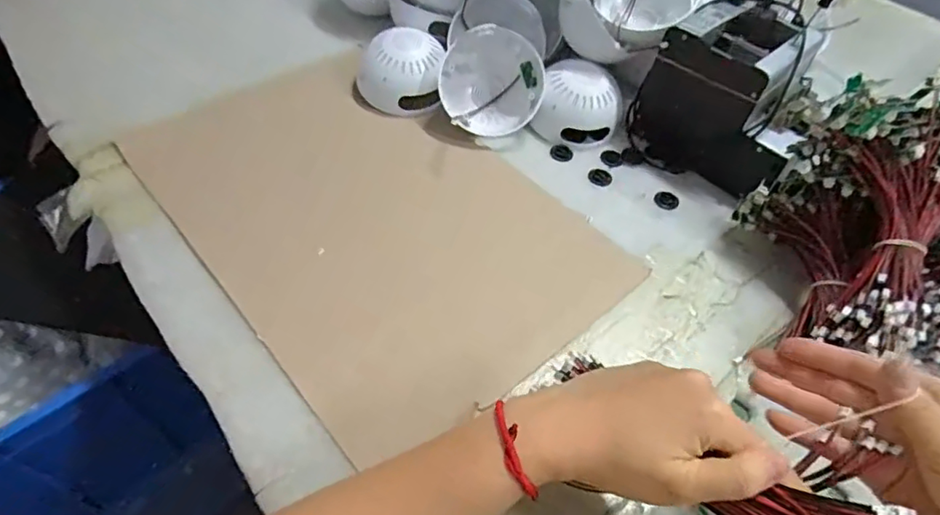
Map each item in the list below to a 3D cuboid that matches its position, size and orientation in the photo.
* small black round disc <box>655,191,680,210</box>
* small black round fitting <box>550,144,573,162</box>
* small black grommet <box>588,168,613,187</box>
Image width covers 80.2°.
[{"bbox_3d":[0.212,-0.062,0.602,0.024,0.004,0.027,33,57,17],"label":"small black round disc"},{"bbox_3d":[0.105,-0.120,0.635,0.024,0.006,0.023,3,54,-4],"label":"small black round fitting"},{"bbox_3d":[0.145,-0.090,0.618,0.026,0.004,0.027,21,55,10],"label":"small black grommet"}]

